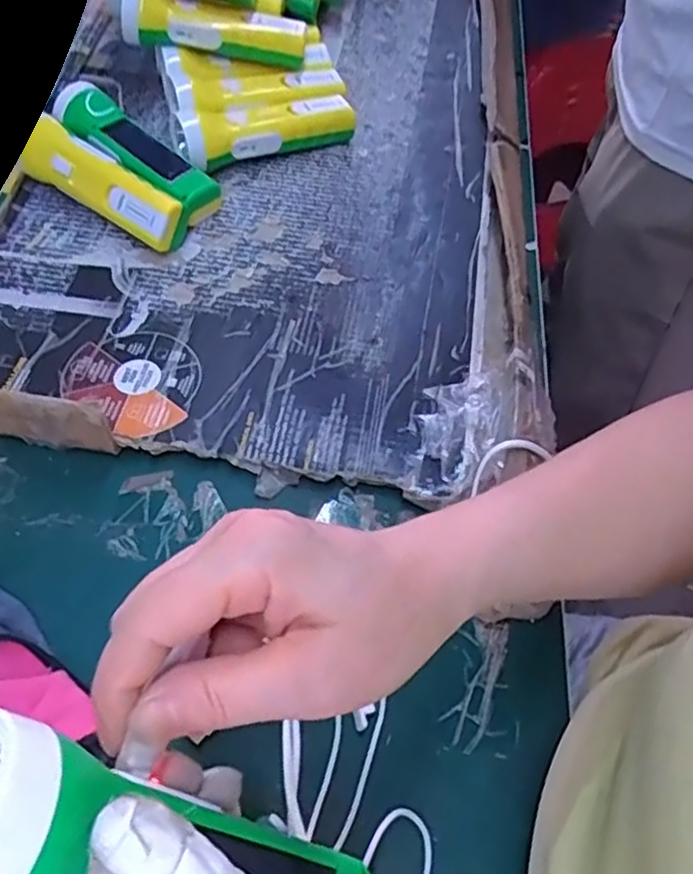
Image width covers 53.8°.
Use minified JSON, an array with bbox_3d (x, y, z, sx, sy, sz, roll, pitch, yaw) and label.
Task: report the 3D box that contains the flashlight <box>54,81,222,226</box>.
[{"bbox_3d":[-0.187,-0.248,0.594,0.173,0.044,0.063,36,62,18],"label":"flashlight"}]

